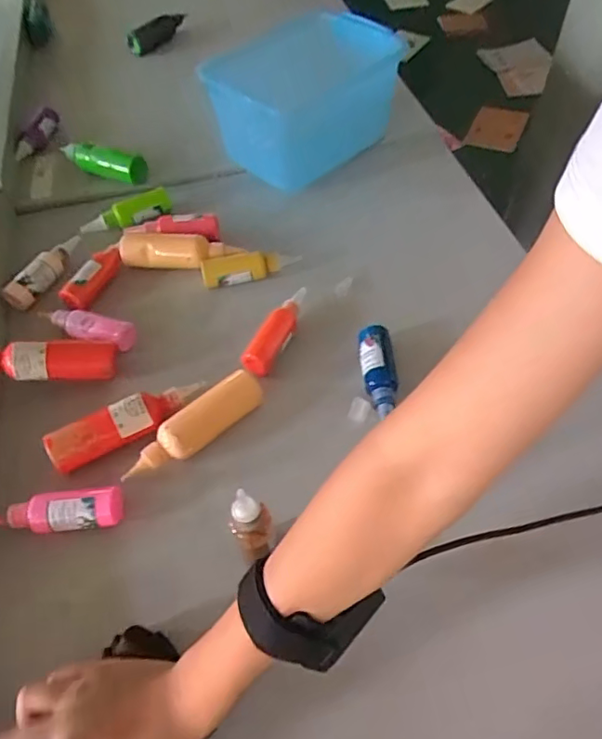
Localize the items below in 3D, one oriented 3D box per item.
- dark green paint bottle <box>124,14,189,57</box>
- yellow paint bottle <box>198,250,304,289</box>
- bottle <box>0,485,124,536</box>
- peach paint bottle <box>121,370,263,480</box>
[{"bbox_3d":[-0.245,-0.559,0.927,0.046,0.040,0.120,34,62,22],"label":"dark green paint bottle"},{"bbox_3d":[-0.058,-0.120,0.636,0.112,0.026,0.030,-19,57,-11],"label":"yellow paint bottle"},{"bbox_3d":[-0.209,0.121,0.464,0.115,0.027,0.031,-8,55,-4],"label":"bottle"},{"bbox_3d":[-0.097,0.049,0.504,0.138,0.028,0.039,-36,62,-21],"label":"peach paint bottle"}]

